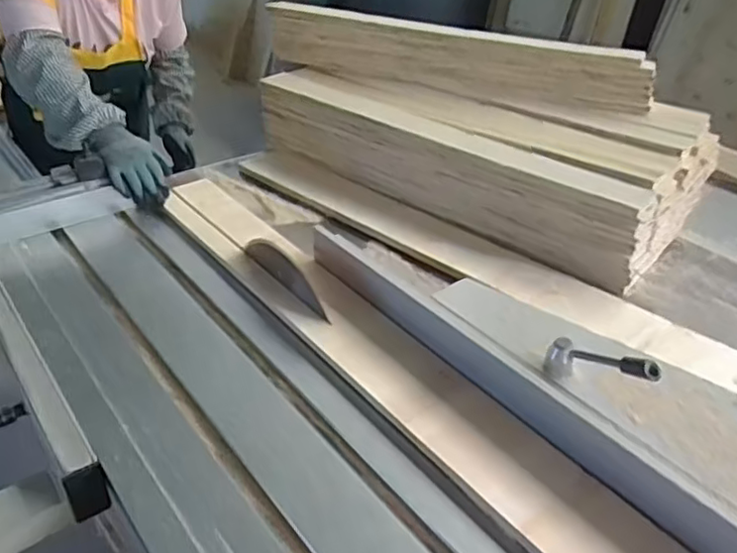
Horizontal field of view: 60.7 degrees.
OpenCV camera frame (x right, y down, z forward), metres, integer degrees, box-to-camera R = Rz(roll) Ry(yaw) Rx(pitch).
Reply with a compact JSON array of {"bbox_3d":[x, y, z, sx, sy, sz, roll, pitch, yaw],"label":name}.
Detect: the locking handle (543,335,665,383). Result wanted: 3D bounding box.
[{"bbox_3d":[0.257,0.094,0.698,0.121,0.040,0.033,3,28,43],"label":"locking handle"}]

